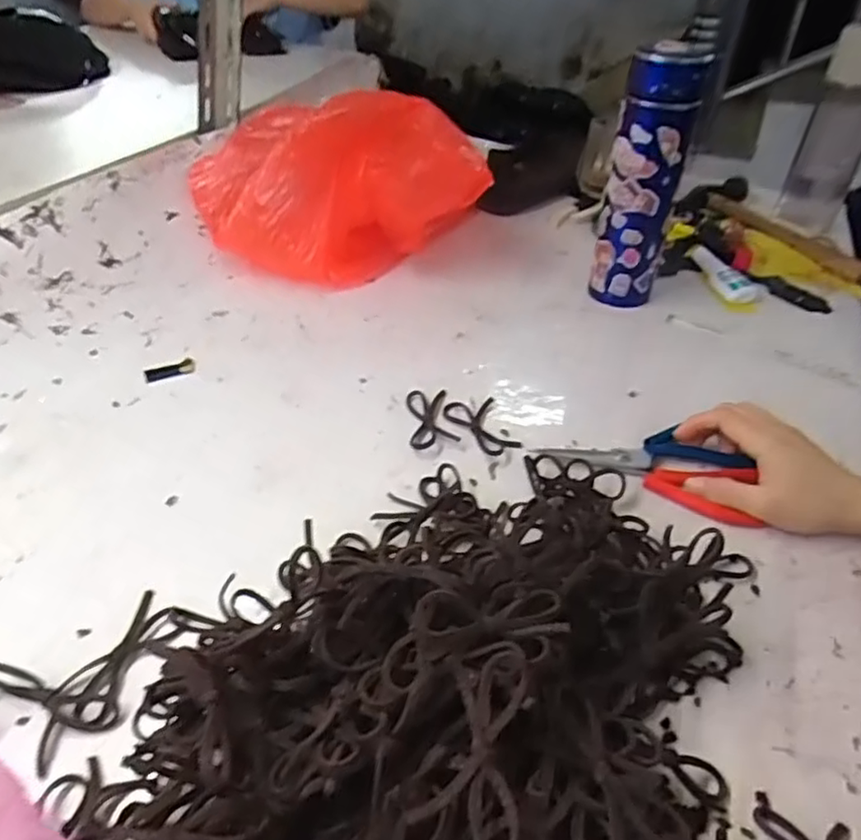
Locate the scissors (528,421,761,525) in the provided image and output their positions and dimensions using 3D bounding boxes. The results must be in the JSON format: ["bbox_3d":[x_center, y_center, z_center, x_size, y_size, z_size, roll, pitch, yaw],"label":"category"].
[{"bbox_3d":[0.152,0.031,0.458,0.144,0.024,0.075,7,39,5],"label":"scissors"}]

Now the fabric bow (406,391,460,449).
[{"bbox_3d":[-0.001,-0.002,0.505,0.038,0.006,0.071,-6,41,-9],"label":"fabric bow"}]

